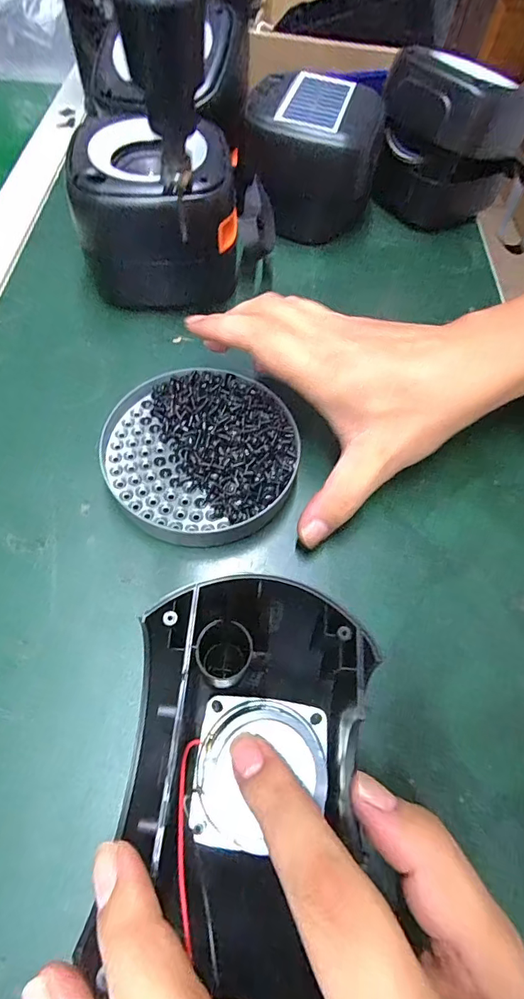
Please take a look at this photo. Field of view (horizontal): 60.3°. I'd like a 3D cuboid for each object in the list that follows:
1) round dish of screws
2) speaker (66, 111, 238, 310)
[{"bbox_3d":[-0.036,-0.029,0.269,0.111,0.021,0.107,1,63,-3],"label":"round dish of screws"},{"bbox_3d":[-0.069,-0.196,0.316,0.099,0.086,0.091,2,63,-2],"label":"speaker"}]

